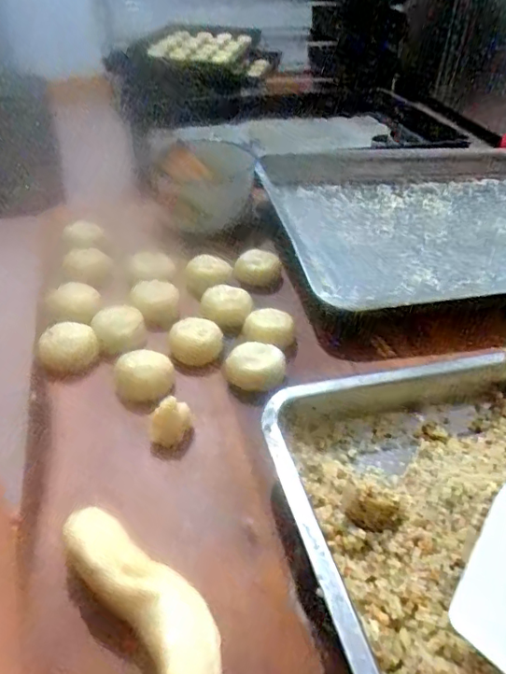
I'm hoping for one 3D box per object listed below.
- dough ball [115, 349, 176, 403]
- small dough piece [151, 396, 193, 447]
[{"bbox_3d":[-0.098,0.037,0.490,0.052,0.026,0.058,-7,39,-10],"label":"dough ball"},{"bbox_3d":[-0.066,0.070,0.442,0.033,0.036,0.024,-7,39,-10],"label":"small dough piece"}]

